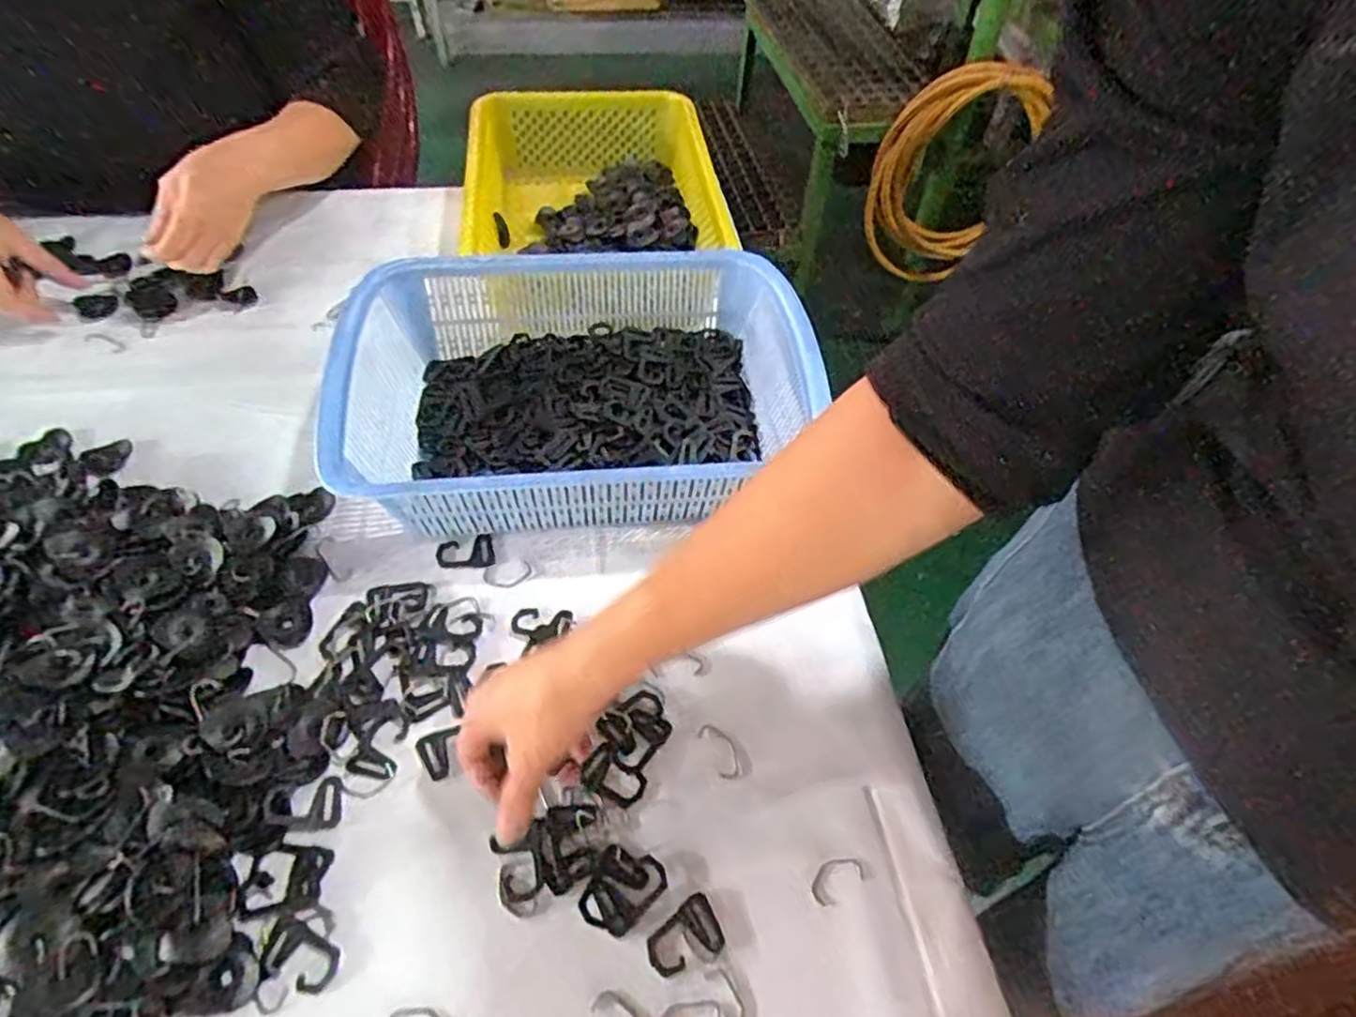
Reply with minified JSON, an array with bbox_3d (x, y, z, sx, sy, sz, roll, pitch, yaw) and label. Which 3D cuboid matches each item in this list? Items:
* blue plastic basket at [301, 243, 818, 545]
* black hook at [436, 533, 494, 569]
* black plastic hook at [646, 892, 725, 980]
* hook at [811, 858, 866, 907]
[{"bbox_3d":[-0.075,-0.092,0.584,0.354,0.103,0.252,-6,53,-9],"label":"blue plastic basket"},{"bbox_3d":[-0.162,0.034,0.542,0.042,0.007,0.026,-7,53,-10],"label":"black hook"},{"bbox_3d":[0.003,0.239,0.398,0.042,0.004,0.033,-16,55,-16],"label":"black plastic hook"},{"bbox_3d":[0.093,0.218,0.421,0.034,0.004,0.021,-27,59,-23],"label":"hook"}]

